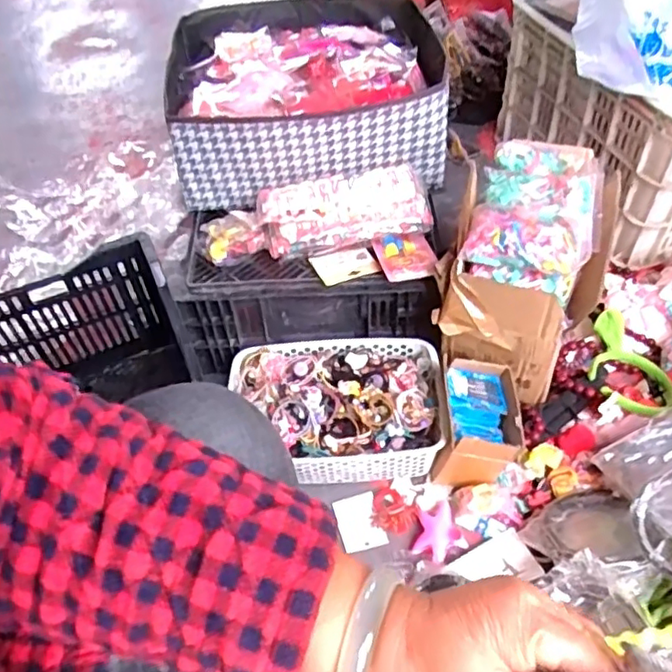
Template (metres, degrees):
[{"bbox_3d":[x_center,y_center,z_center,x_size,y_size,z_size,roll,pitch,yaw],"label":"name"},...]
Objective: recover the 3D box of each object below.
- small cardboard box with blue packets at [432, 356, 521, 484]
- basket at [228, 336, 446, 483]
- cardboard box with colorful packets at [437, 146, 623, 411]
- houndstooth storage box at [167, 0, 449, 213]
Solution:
[{"bbox_3d":[0.193,0.120,0.843,0.103,0.096,0.143,7,51,10],"label":"small cardboard box with blue packets"},{"bbox_3d":[0.001,0.094,0.879,0.291,0.080,0.205,-4,50,1],"label":"basket"},{"bbox_3d":[0.271,-0.109,0.889,0.192,0.236,0.320,14,52,15],"label":"cardboard box with colorful packets"},{"bbox_3d":[-0.051,-0.391,1.003,0.403,0.166,0.390,-6,50,-2],"label":"houndstooth storage box"}]

